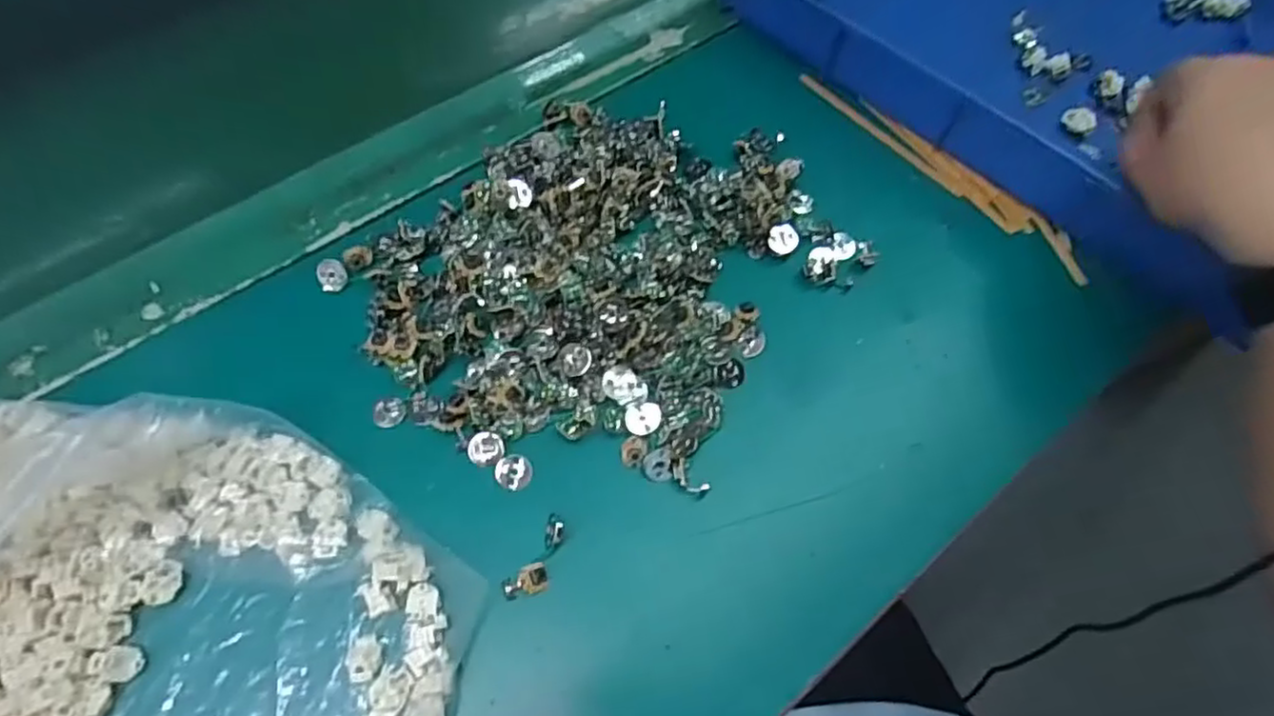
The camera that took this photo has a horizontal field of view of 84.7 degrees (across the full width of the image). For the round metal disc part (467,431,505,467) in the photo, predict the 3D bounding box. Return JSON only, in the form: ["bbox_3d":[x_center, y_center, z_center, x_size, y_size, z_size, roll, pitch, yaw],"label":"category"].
[{"bbox_3d":[-0.068,0.040,0.313,0.016,0.004,0.016,2,64,-4],"label":"round metal disc part"}]

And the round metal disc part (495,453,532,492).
[{"bbox_3d":[-0.054,0.050,0.309,0.016,0.004,0.016,2,64,-4],"label":"round metal disc part"}]

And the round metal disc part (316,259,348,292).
[{"bbox_3d":[-0.153,-0.042,0.351,0.014,0.004,0.017,-27,69,-16],"label":"round metal disc part"}]

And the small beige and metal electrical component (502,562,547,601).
[{"bbox_3d":[-0.047,0.092,0.290,0.019,0.005,0.011,-12,66,-10],"label":"small beige and metal electrical component"}]

